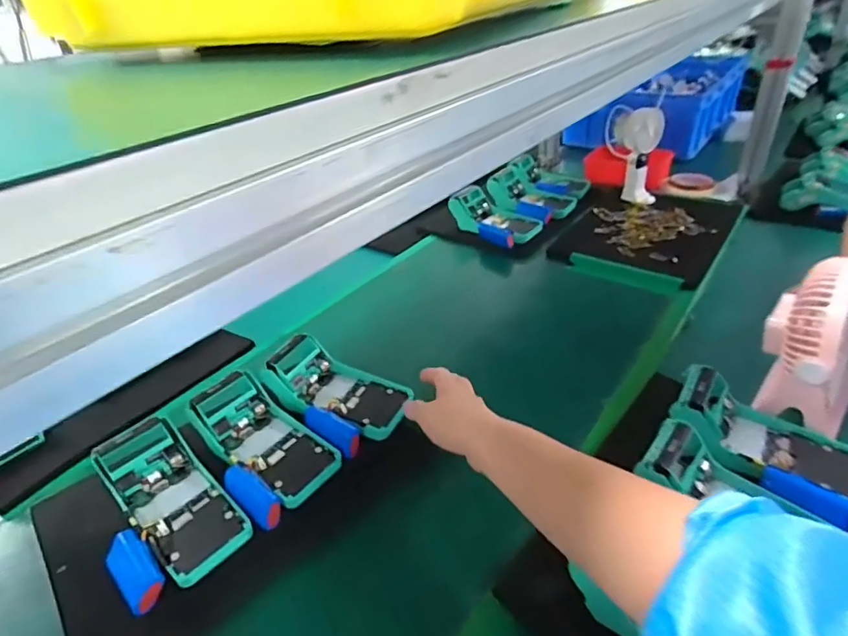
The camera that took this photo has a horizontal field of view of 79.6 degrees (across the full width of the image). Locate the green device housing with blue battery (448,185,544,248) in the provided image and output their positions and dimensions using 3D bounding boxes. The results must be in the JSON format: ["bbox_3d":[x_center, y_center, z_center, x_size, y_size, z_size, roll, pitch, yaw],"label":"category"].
[{"bbox_3d":[0.133,-0.189,0.976,0.105,0.080,0.170,-28,40,-30],"label":"green device housing with blue battery"}]

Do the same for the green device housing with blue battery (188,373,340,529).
[{"bbox_3d":[-0.174,0.122,0.532,0.101,0.051,0.172,-31,41,-33],"label":"green device housing with blue battery"}]

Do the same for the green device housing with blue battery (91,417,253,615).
[{"bbox_3d":[-0.249,0.177,0.477,0.161,0.072,0.105,26,45,38],"label":"green device housing with blue battery"}]

